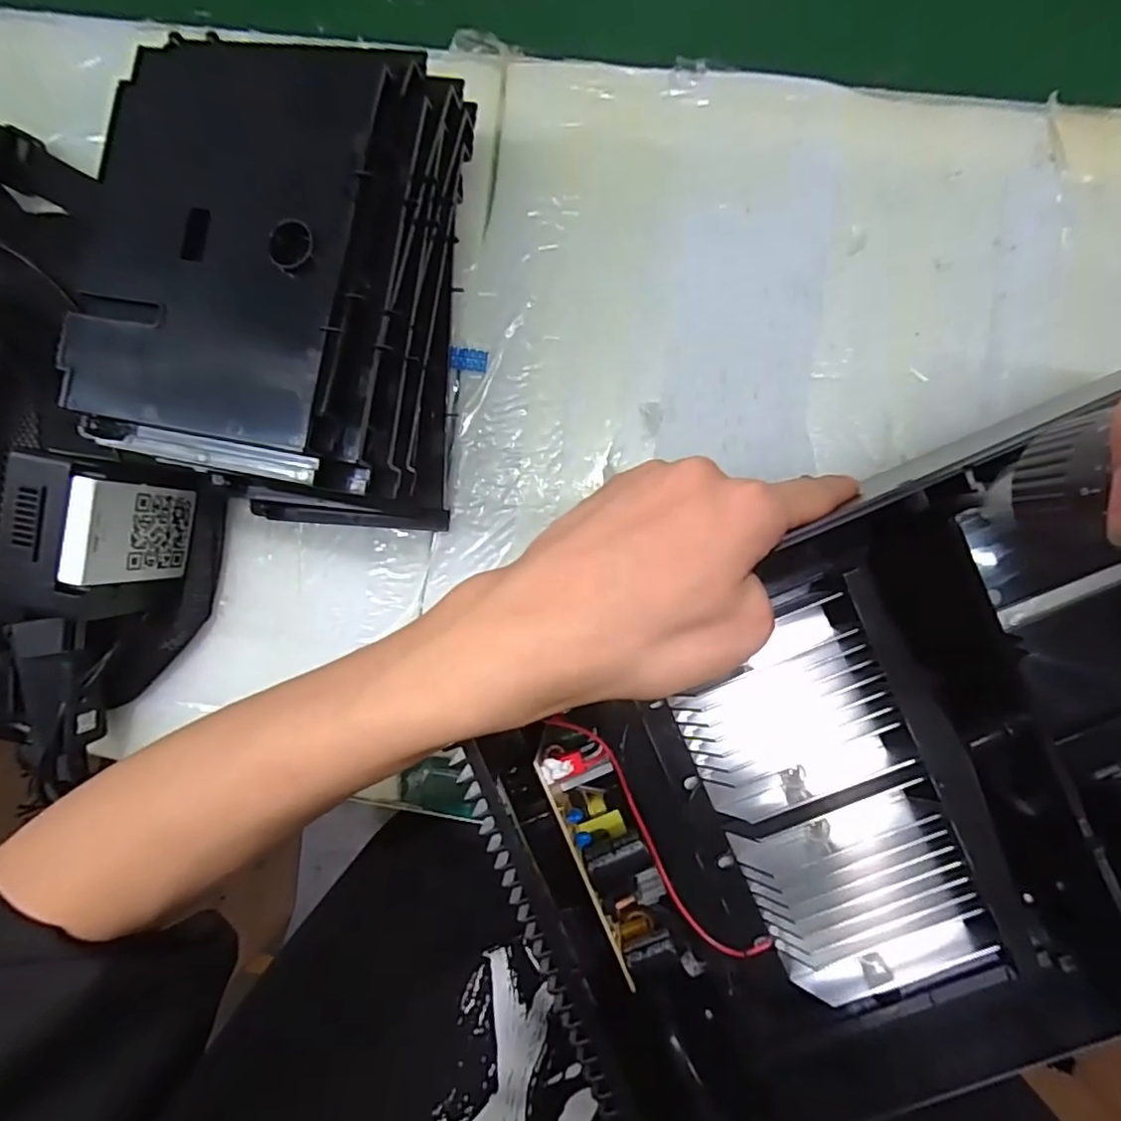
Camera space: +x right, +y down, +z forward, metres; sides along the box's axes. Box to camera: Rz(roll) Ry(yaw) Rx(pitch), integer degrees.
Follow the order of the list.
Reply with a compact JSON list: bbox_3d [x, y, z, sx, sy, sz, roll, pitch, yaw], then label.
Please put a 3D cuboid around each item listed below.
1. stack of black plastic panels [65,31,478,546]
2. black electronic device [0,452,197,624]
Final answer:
[{"bbox_3d":[-0.132,-0.127,0.294,0.153,0.097,0.210,6,92,4],"label":"stack of black plastic panels"},{"bbox_3d":[-0.239,-0.010,0.313,0.048,0.075,0.075,17,92,3],"label":"black electronic device"}]

